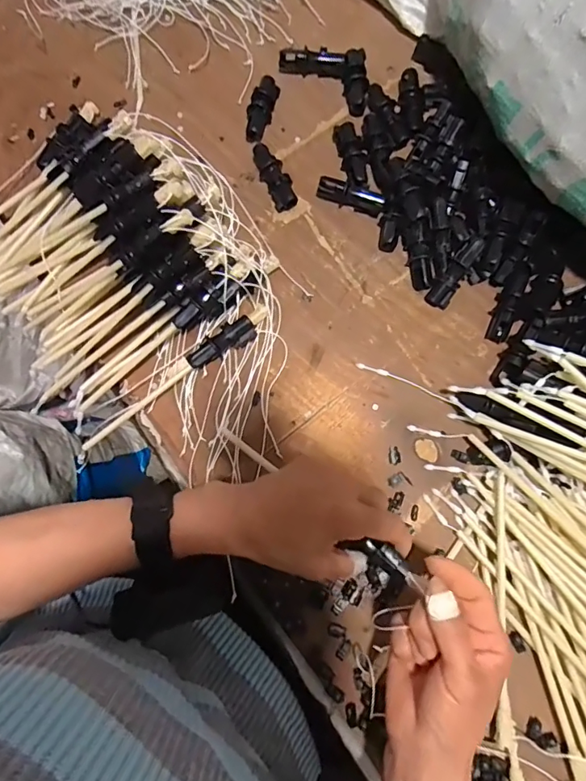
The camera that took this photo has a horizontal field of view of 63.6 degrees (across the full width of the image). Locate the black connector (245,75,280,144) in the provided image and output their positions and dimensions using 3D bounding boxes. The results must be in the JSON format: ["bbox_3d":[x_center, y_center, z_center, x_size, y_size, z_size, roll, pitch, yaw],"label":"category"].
[{"bbox_3d":[-0.033,-0.287,0.482,0.021,0.018,0.073,17,79,5],"label":"black connector"}]

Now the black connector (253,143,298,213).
[{"bbox_3d":[-0.019,-0.211,0.465,0.025,0.016,0.066,-29,79,-4],"label":"black connector"}]

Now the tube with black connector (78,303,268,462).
[{"bbox_3d":[-0.106,-0.010,0.422,0.204,0.024,0.020,-37,80,-6],"label":"tube with black connector"}]

